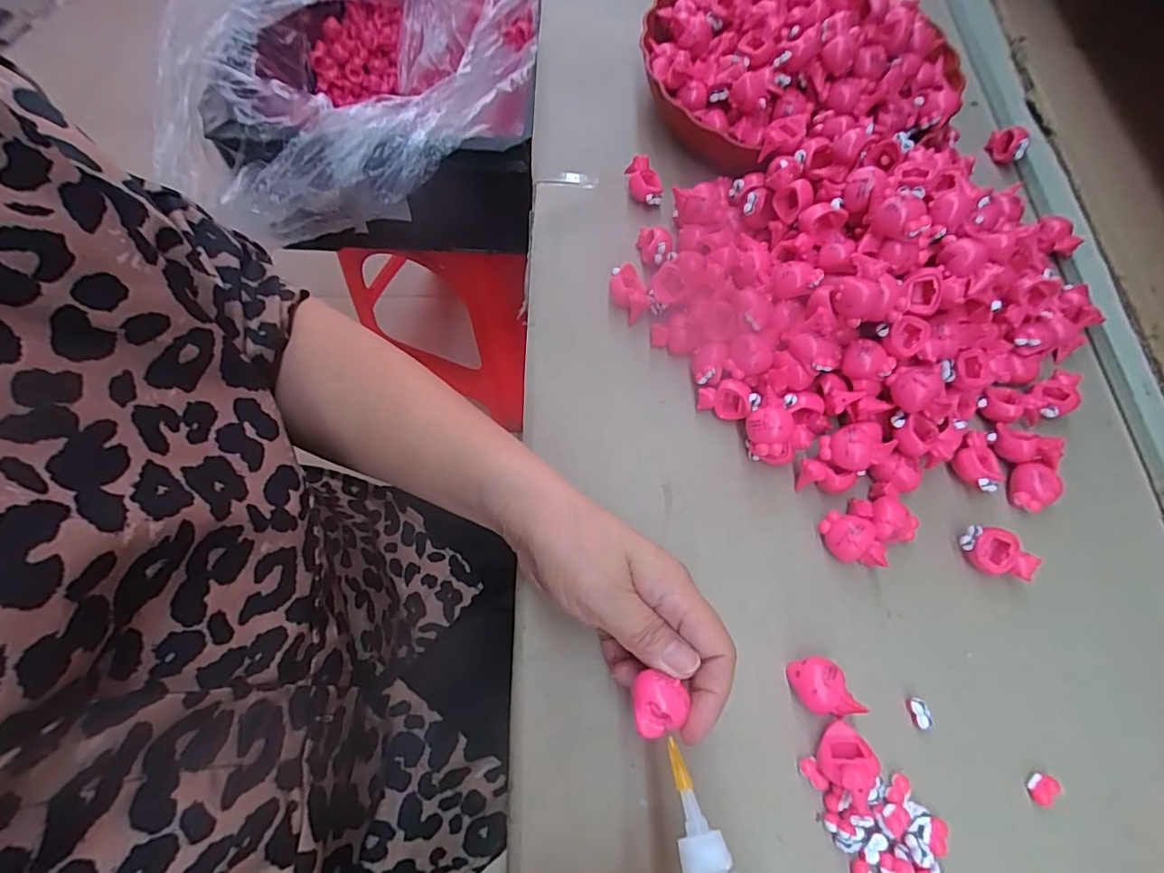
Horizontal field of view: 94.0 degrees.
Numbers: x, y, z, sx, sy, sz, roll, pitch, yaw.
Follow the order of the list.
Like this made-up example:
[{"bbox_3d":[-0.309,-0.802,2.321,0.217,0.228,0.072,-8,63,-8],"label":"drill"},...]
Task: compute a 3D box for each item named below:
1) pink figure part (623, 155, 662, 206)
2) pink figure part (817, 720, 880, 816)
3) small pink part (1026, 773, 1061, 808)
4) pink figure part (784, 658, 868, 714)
[{"bbox_3d":[0.046,-0.189,0.402,0.021,0.022,0.029,-7,64,-8],"label":"pink figure part"},{"bbox_3d":[0.126,0.156,0.255,0.021,0.026,0.037,6,67,0],"label":"pink figure part"},{"bbox_3d":[0.225,0.172,0.265,0.015,0.004,0.013,-38,74,-16],"label":"small pink part"},{"bbox_3d":[0.120,0.127,0.273,0.023,0.020,0.030,-22,70,-11],"label":"pink figure part"}]

